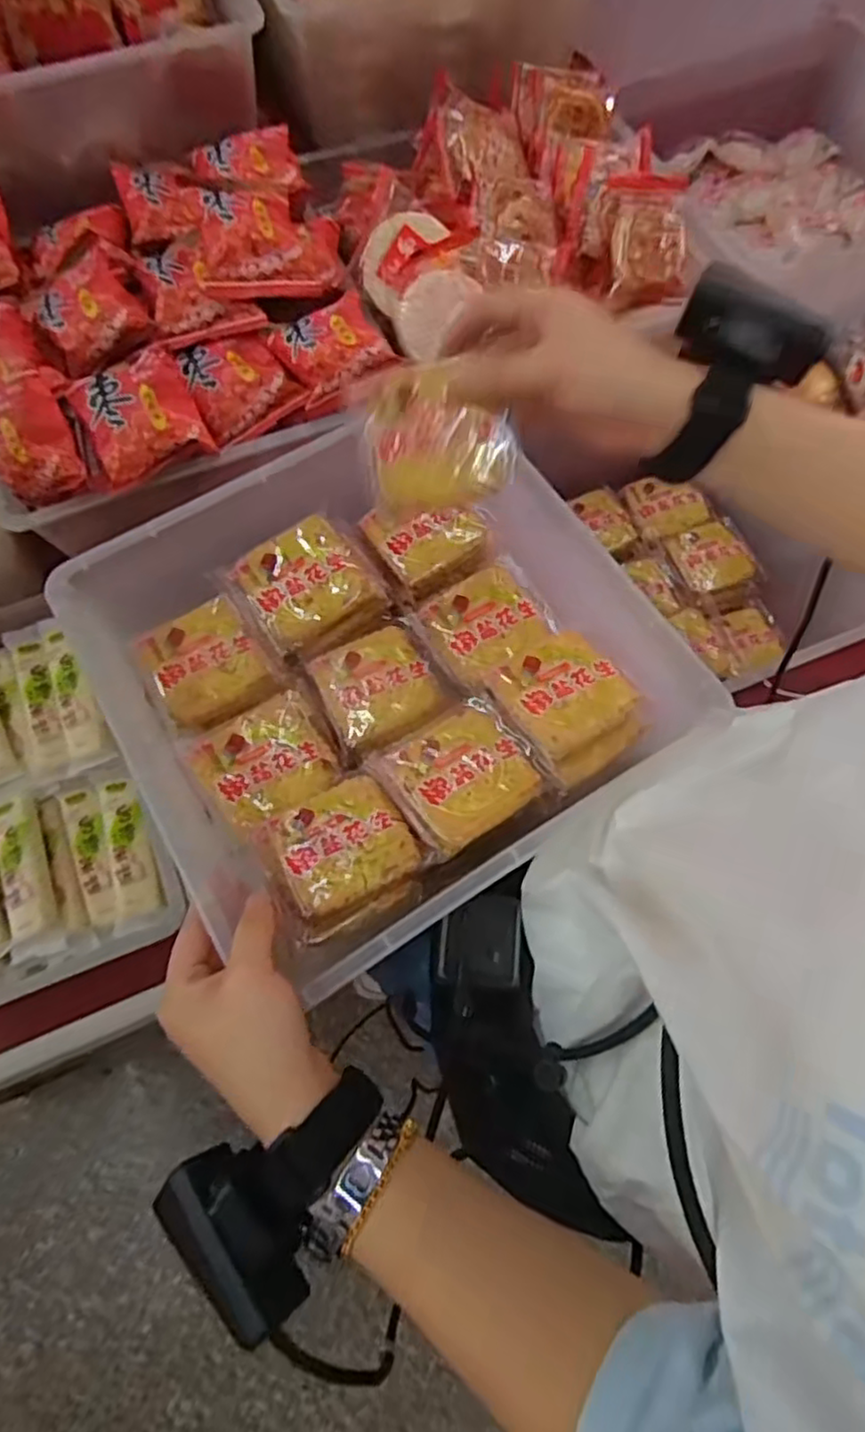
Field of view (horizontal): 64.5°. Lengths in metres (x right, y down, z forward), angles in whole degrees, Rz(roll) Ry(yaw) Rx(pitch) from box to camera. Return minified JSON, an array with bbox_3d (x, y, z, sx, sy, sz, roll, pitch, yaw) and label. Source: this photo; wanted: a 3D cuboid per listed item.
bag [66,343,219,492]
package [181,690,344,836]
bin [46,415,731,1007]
[{"bbox_3d":[-0.202,-0.207,0.475,0.075,0.025,0.072,-27,108,-9],"label":"bag"},{"bbox_3d":[-0.107,0.029,0.430,0.081,0.018,0.072,-30,73,-10],"label":"package"},{"bbox_3d":[-0.042,-0.040,0.425,0.295,0.072,0.318,-33,74,-11],"label":"bin"}]

